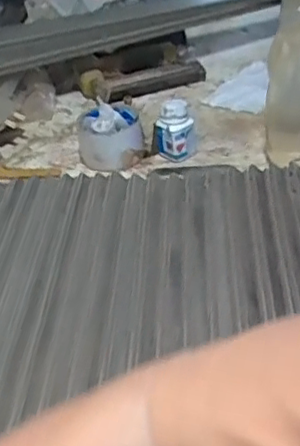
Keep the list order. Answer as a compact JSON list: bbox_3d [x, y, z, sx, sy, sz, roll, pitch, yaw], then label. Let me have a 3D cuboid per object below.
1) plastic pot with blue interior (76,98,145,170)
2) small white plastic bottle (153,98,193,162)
[{"bbox_3d":[-0.051,-0.113,0.834,0.086,0.074,0.082,-12,37,-7],"label":"plastic pot with blue interior"},{"bbox_3d":[0.033,-0.123,0.810,0.051,0.073,0.044,-8,37,-1],"label":"small white plastic bottle"}]

